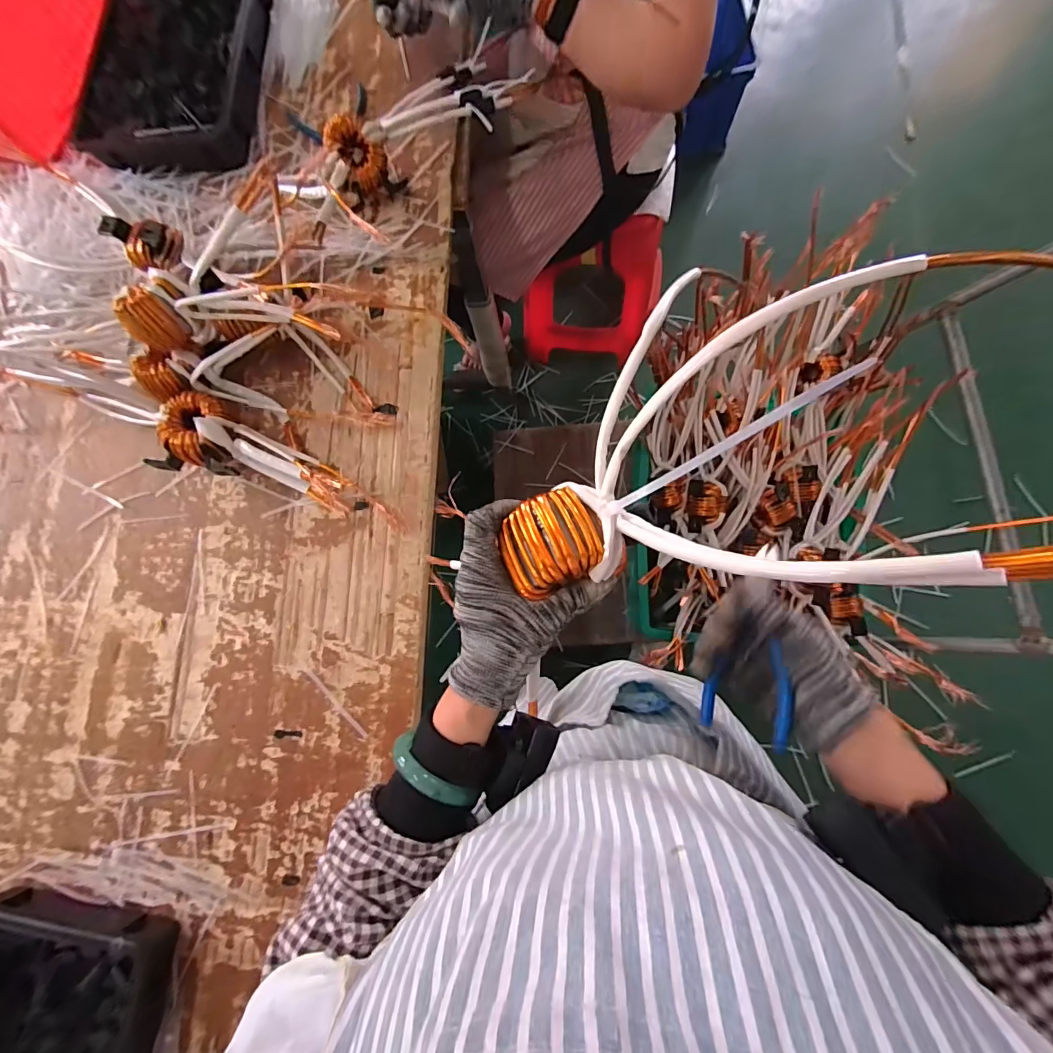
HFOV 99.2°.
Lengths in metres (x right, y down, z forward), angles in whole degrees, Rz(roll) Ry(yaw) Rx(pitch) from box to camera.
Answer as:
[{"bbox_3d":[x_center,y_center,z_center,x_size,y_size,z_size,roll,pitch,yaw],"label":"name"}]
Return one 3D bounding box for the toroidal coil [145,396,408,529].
[{"bbox_3d":[-0.304,-0.078,0.558,0.312,0.069,0.103,17,82,7],"label":"toroidal coil"}]

